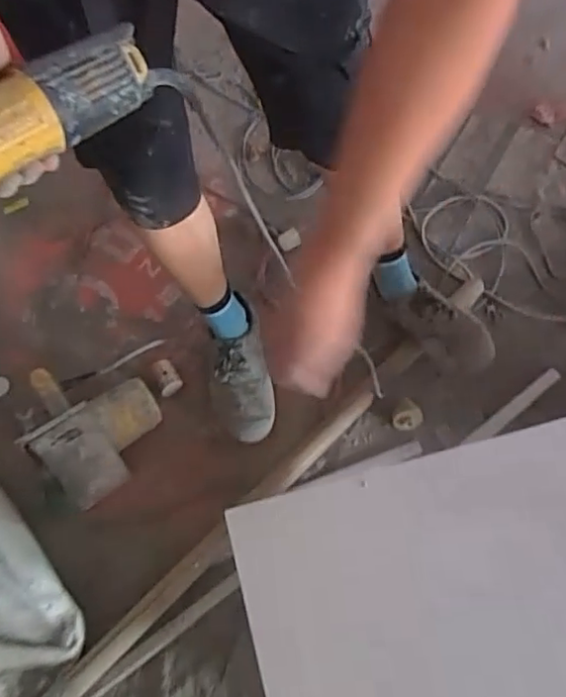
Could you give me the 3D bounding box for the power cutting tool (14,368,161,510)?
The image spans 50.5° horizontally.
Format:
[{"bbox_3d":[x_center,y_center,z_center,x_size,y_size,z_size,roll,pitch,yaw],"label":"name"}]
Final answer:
[{"bbox_3d":[-0.304,0.116,0.953,0.190,0.145,0.164,-42,68,-18],"label":"power cutting tool"}]

